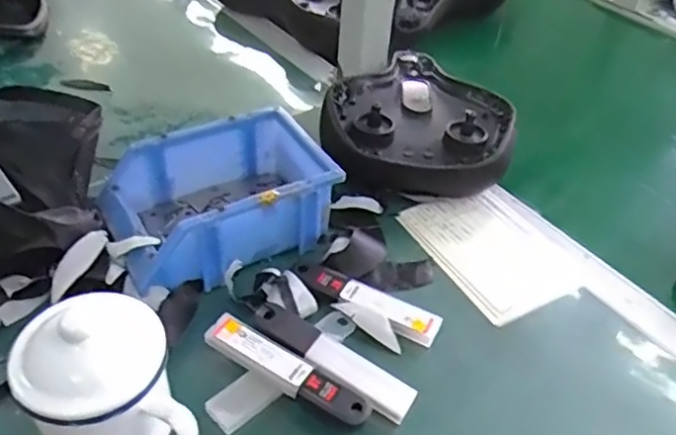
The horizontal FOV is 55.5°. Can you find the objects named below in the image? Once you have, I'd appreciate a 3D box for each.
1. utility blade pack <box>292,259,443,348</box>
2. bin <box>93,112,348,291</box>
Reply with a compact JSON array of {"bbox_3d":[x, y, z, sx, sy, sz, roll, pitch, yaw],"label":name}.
[{"bbox_3d":[0.019,0.065,0.511,0.128,0.010,0.031,24,44,19],"label":"utility blade pack"},{"bbox_3d":[-0.101,-0.017,0.536,0.171,0.066,0.118,-17,46,-24],"label":"bin"}]

